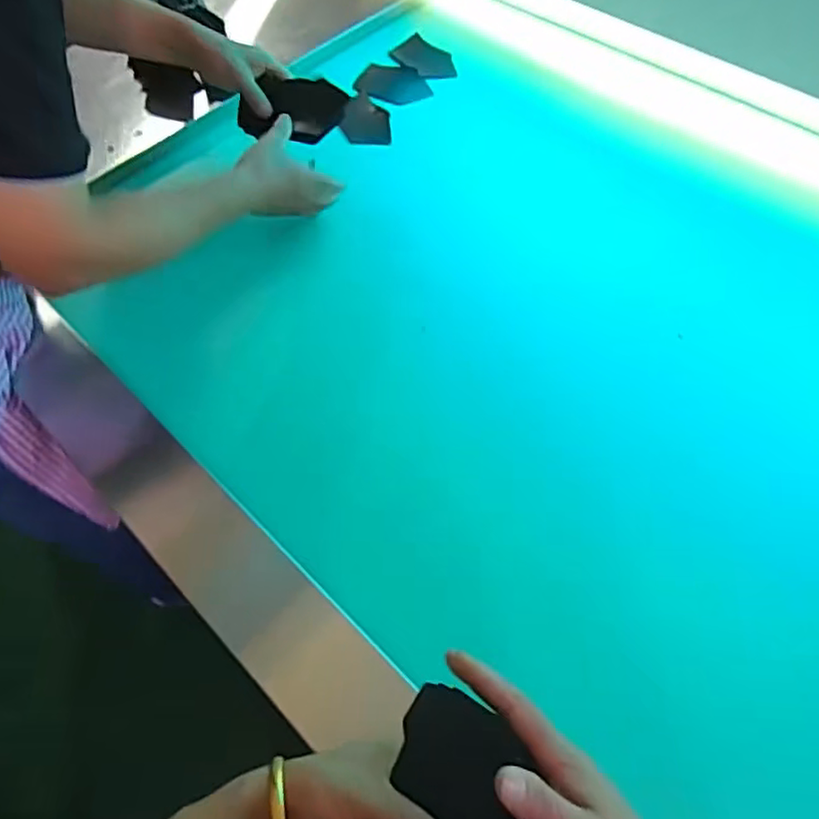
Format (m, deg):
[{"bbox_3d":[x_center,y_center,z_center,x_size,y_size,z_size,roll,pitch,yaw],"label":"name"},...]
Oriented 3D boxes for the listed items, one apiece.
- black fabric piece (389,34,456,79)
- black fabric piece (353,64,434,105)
[{"bbox_3d":[0.026,-0.624,1.086,0.081,0.010,0.127,-40,67,-18],"label":"black fabric piece"},{"bbox_3d":[-0.028,-0.558,1.044,0.130,0.009,0.099,22,61,12],"label":"black fabric piece"}]

